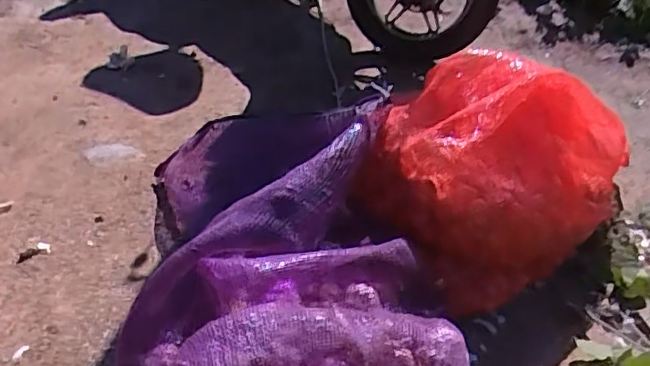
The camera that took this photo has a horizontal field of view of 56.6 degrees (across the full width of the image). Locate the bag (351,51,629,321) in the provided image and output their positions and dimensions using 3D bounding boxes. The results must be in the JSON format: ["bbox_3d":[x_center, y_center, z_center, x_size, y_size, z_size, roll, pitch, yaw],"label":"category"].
[{"bbox_3d":[0.252,-0.026,0.903,0.307,0.274,0.333,22,41,22],"label":"bag"}]

